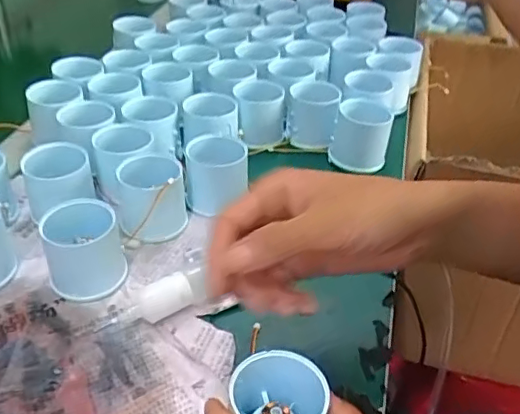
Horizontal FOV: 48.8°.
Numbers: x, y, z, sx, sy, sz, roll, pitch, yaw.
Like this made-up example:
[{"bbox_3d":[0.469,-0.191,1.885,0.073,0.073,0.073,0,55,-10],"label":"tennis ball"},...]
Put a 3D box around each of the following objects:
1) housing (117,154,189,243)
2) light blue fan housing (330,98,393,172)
[{"bbox_3d":[-0.086,-0.007,0.457,0.053,0.052,0.061,-10,39,-13],"label":"housing"},{"bbox_3d":[0.098,-0.073,0.558,0.053,0.051,0.061,9,38,11],"label":"light blue fan housing"}]

